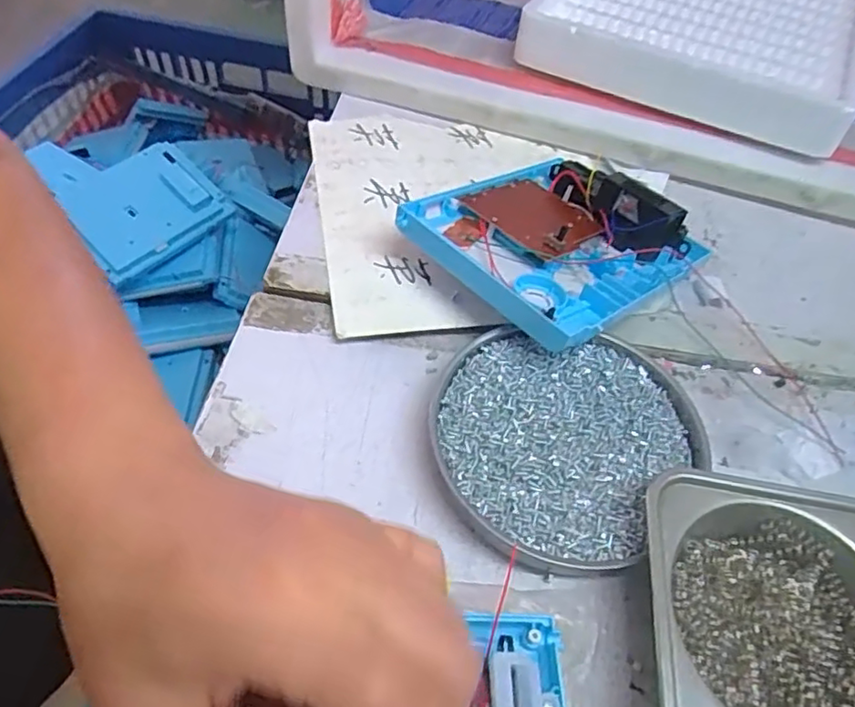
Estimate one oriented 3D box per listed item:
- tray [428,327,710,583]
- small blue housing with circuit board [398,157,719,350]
[{"bbox_3d":[0.068,0.042,0.326,0.123,0.020,0.132,3,52,-3],"label":"tray"},{"bbox_3d":[0.078,-0.070,0.389,0.152,0.038,0.134,-35,63,-28],"label":"small blue housing with circuit board"}]

